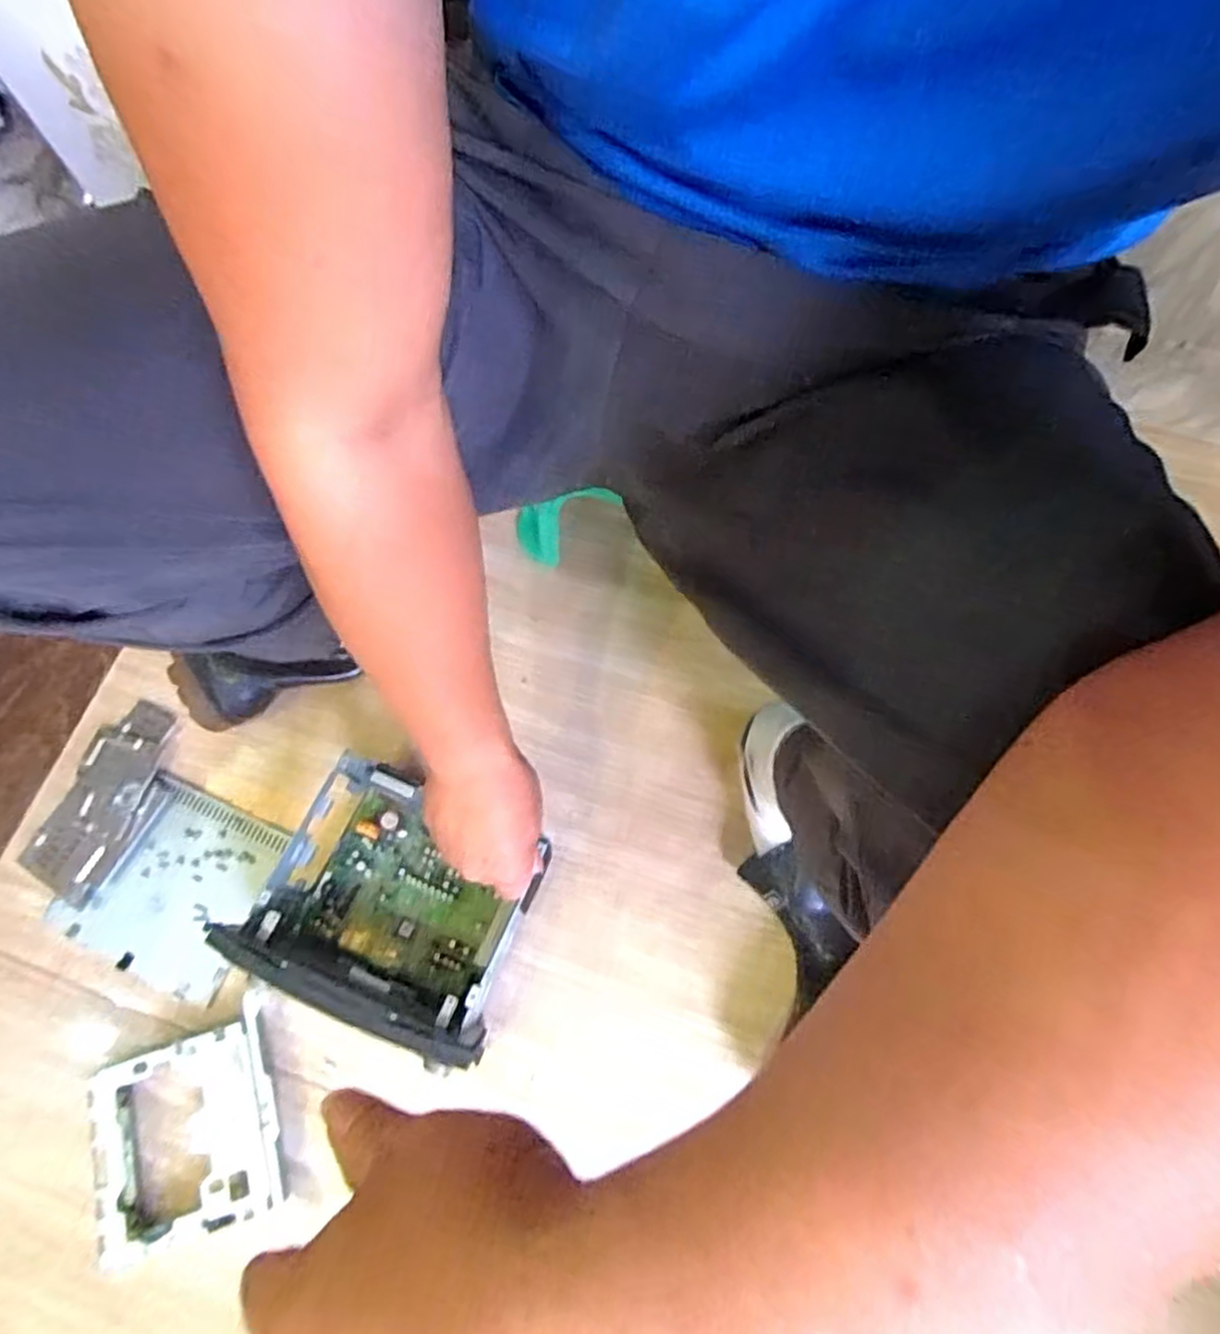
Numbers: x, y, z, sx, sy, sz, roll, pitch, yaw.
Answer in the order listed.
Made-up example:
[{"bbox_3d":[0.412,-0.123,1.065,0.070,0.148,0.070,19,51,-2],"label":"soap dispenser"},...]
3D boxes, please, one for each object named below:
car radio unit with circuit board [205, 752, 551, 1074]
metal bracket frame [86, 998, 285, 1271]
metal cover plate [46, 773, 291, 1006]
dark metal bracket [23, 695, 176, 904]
[{"bbox_3d":[-0.164,0.187,0.565,0.194,0.116,0.157,27,74,10],"label":"car radio unit with circuit board"},{"bbox_3d":[-0.332,0.364,0.565,0.142,0.034,0.151,-19,72,-5],"label":"metal bracket frame"},{"bbox_3d":[-0.389,0.193,0.636,0.154,0.011,0.153,23,73,9],"label":"metal cover plate"},{"bbox_3d":[-0.471,0.118,0.659,0.083,0.018,0.177,18,72,7],"label":"dark metal bracket"}]

